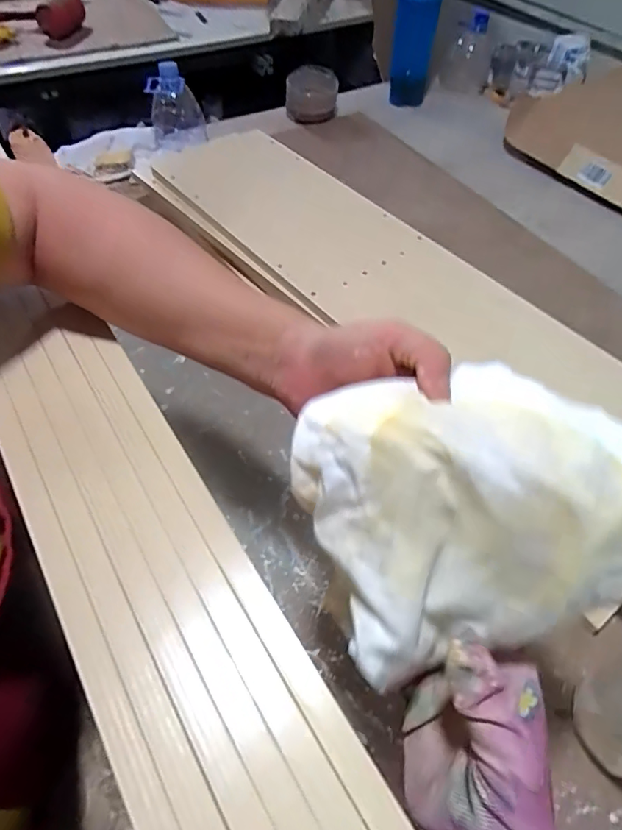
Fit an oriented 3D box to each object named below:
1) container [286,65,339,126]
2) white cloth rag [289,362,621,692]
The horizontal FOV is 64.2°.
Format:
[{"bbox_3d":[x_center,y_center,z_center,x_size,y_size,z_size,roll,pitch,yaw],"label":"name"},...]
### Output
[{"bbox_3d":[0.000,-0.639,0.995,0.103,0.070,0.112,2,54,1],"label":"container"},{"bbox_3d":[0.069,0.038,0.228,0.142,0.034,0.134,-26,77,10],"label":"white cloth rag"}]

